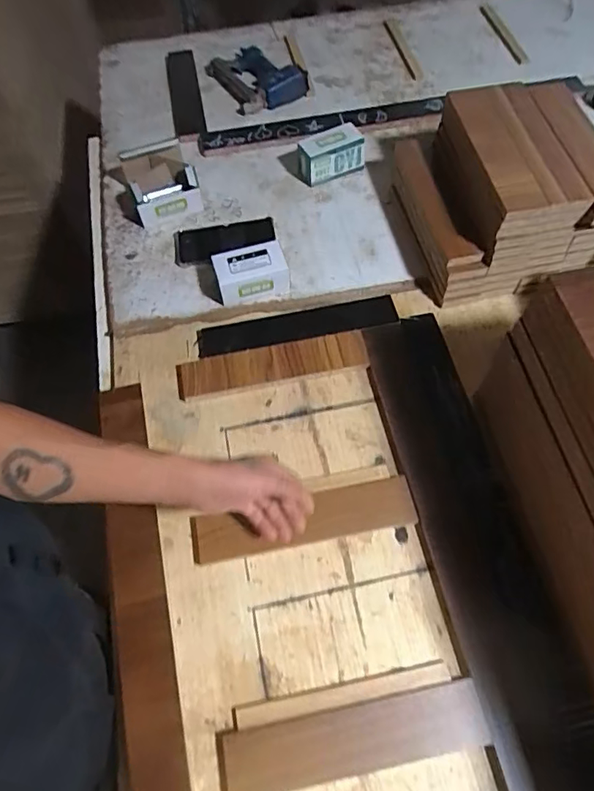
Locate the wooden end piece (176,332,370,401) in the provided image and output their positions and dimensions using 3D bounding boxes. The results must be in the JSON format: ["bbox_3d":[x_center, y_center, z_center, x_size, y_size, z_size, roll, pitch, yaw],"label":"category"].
[{"bbox_3d":[-0.035,-0.043,0.741,0.272,0.024,0.055,-11,61,-4],"label":"wooden end piece"}]

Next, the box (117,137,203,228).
[{"bbox_3d":[-0.232,-0.369,0.877,0.112,0.062,0.139,-17,62,-7],"label":"box"}]

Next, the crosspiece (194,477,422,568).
[{"bbox_3d":[0.009,0.157,0.638,0.272,0.020,0.062,-11,61,-6],"label":"crosspiece"}]

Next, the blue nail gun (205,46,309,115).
[{"bbox_3d":[-0.087,-0.645,1.047,0.132,0.082,0.199,-32,65,-15],"label":"blue nail gun"}]

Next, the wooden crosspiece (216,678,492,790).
[{"bbox_3d":[0.056,0.354,0.527,0.271,0.022,0.063,-11,61,-4],"label":"wooden crosspiece"}]

